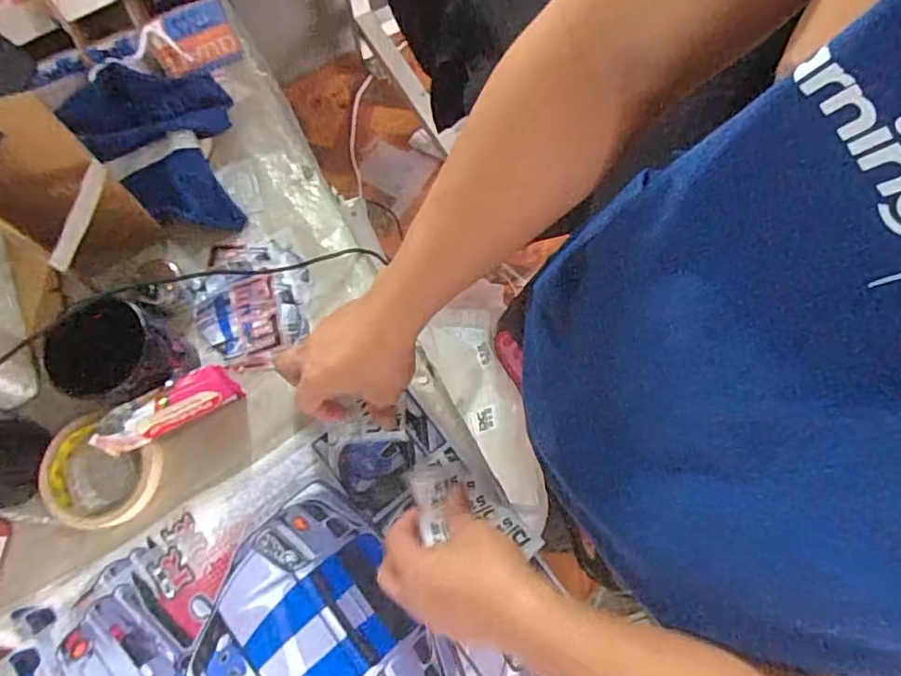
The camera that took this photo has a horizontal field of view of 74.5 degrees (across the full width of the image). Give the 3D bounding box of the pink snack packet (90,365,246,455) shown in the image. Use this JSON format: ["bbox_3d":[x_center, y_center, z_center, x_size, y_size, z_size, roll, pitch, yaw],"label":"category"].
[{"bbox_3d":[-0.234,0.060,0.490,0.108,0.072,0.020,-31,74,-8],"label":"pink snack packet"}]

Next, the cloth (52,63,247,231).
[{"bbox_3d":[-0.264,-0.176,0.560,0.142,0.023,0.174,-26,94,-30],"label":"cloth"}]

